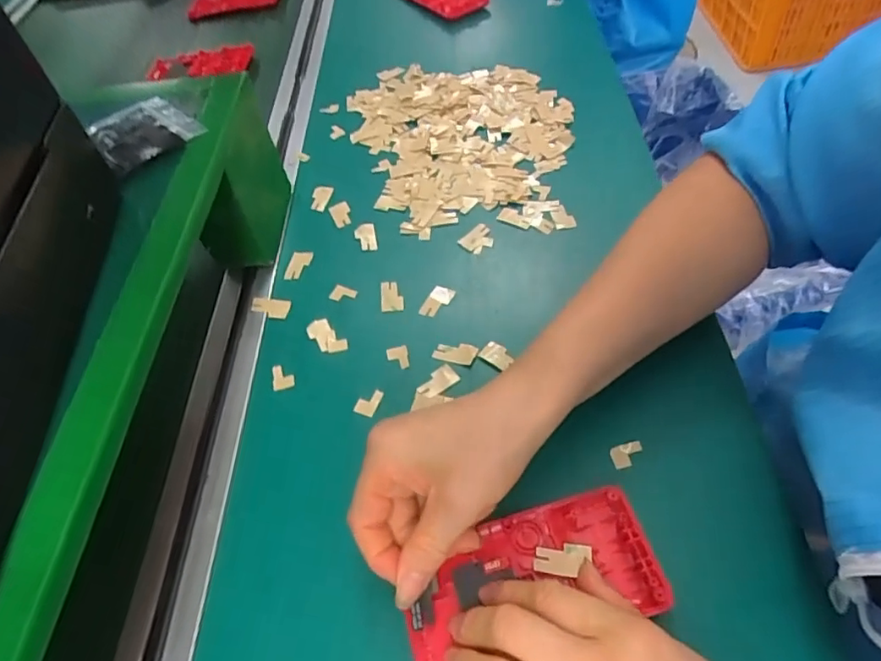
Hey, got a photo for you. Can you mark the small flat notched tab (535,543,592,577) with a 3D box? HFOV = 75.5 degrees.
[{"bbox_3d":[0.061,0.112,0.281,0.028,0.004,0.015,2,53,7],"label":"small flat notched tab"}]

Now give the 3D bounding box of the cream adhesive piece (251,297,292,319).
[{"bbox_3d":[-0.122,-0.017,0.407,0.028,0.004,0.017,0,53,8],"label":"cream adhesive piece"}]

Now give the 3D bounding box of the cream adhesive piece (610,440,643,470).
[{"bbox_3d":[0.104,0.069,0.317,0.017,0.006,0.013,-14,52,-3],"label":"cream adhesive piece"}]

